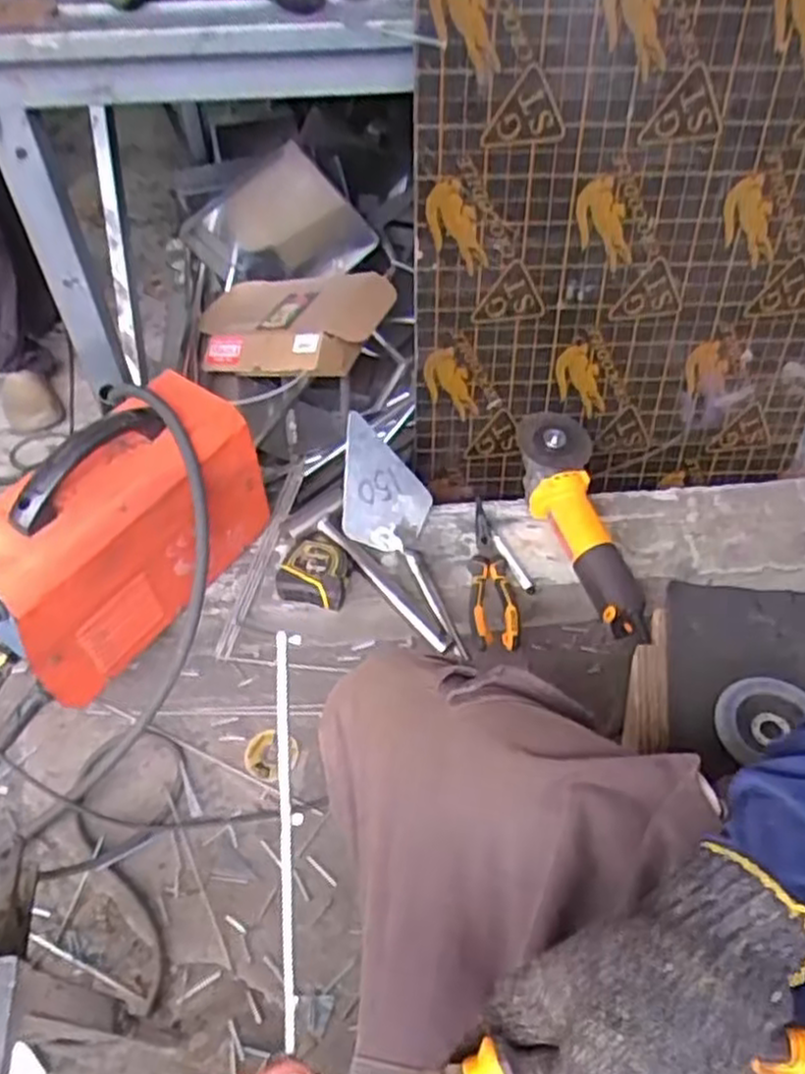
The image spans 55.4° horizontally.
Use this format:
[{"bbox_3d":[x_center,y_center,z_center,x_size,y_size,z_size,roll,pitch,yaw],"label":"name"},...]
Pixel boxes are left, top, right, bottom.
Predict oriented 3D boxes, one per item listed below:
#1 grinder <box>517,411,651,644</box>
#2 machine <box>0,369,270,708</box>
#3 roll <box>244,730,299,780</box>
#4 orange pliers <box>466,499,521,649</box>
[{"bbox_3d":[0.222,-0.024,0.945,0.098,0.085,0.284,-14,69,-10],"label":"grinder"},{"bbox_3d":[-0.316,-0.010,0.830,0.169,0.222,0.317,26,55,20],"label":"machine"},{"bbox_3d":[-0.158,0.263,0.920,0.060,0.026,0.061,-1,52,1],"label":"roll"},{"bbox_3d":[0.109,0.038,0.935,0.055,0.019,0.204,-2,51,-2],"label":"orange pliers"}]

